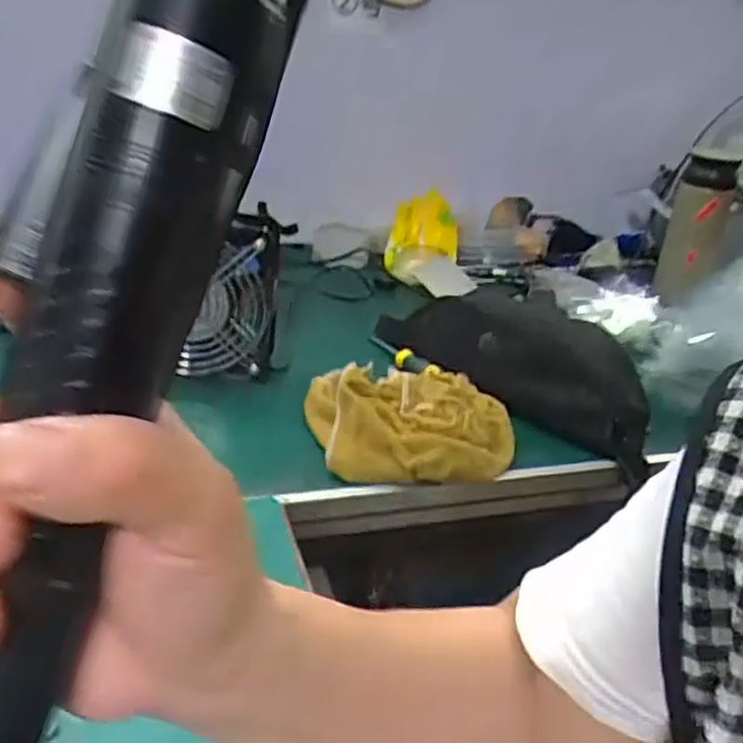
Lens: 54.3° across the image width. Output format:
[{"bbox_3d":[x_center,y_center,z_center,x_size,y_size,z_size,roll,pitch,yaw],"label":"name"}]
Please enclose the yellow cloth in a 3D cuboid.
[{"bbox_3d":[0.036,0.039,0.601,0.170,0.050,0.116,4,26,-8],"label":"yellow cloth"}]

